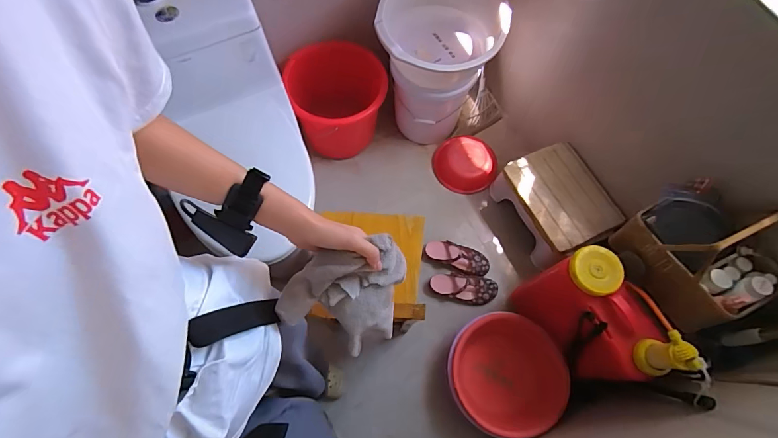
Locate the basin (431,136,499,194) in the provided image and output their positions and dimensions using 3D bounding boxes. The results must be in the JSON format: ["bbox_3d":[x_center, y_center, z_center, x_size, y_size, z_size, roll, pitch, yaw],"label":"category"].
[{"bbox_3d":[0.305,-0.225,1.562,0.254,0.099,0.229,16,70,4],"label":"basin"}]

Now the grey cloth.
[{"bbox_3d":[-0.057,0.099,0.497,0.154,0.033,0.169,2,111,-19],"label":"grey cloth"}]

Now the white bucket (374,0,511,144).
[{"bbox_3d":[0.162,-0.537,1.404,0.369,0.478,0.351,1,69,-1],"label":"white bucket"}]

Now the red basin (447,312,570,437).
[{"bbox_3d":[0.336,0.457,1.149,0.296,0.147,0.321,1,69,-1],"label":"red basin"}]

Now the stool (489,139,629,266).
[{"bbox_3d":[0.577,-0.056,1.402,0.268,0.212,0.373,-24,72,-10],"label":"stool"}]

